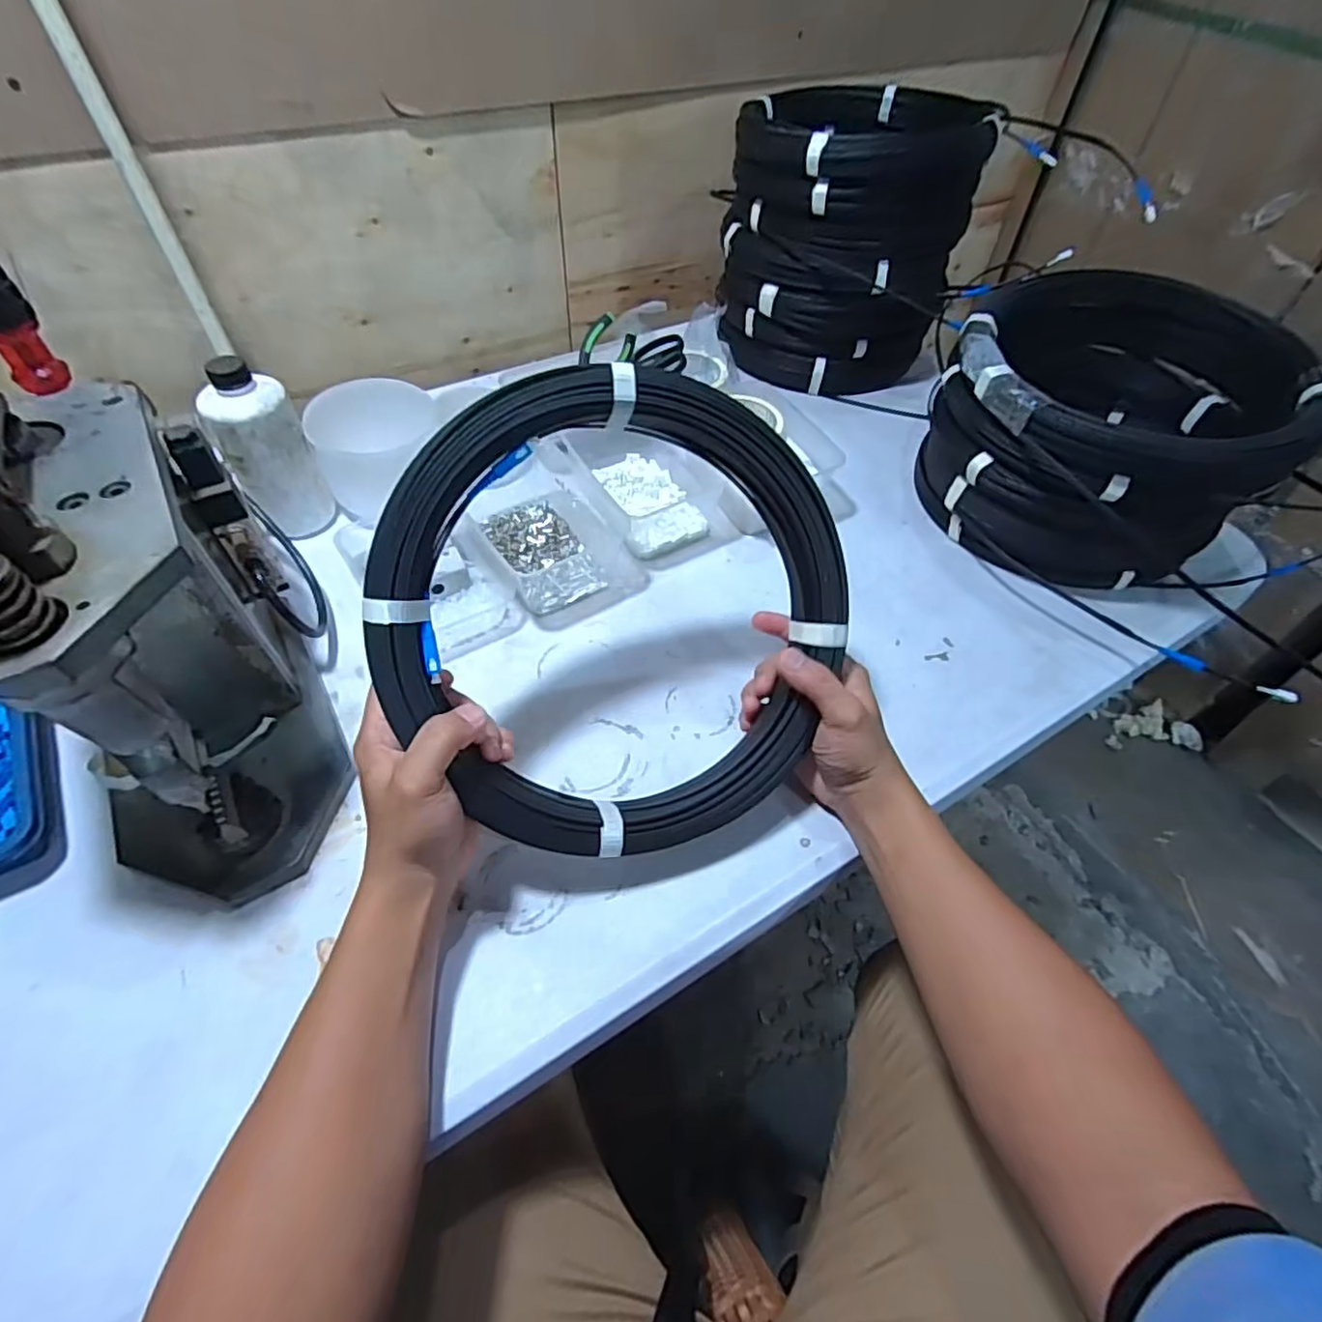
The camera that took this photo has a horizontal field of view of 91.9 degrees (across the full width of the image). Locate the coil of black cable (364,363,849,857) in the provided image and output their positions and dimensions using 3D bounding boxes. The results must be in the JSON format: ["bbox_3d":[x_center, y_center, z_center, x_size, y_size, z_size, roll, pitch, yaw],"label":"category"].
[{"bbox_3d":[-0.022,-0.025,0.396,0.288,0.287,0.028,5,7,-17],"label":"coil of black cable"}]

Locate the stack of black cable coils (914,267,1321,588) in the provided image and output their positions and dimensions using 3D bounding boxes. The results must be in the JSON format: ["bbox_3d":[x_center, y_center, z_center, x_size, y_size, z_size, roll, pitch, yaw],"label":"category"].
[{"bbox_3d":[0.417,-0.221,0.628,0.281,0.189,0.341,26,55,18],"label":"stack of black cable coils"}]

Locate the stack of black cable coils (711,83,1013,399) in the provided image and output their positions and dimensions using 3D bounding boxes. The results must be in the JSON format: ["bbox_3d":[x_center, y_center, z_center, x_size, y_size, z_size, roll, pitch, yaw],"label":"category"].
[{"bbox_3d":[0.226,-0.532,0.809,0.273,0.246,0.270,13,52,9],"label":"stack of black cable coils"}]

